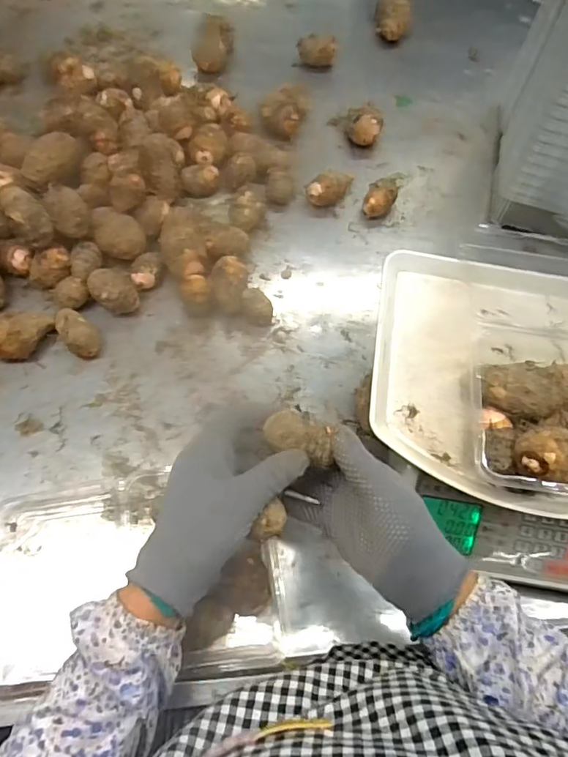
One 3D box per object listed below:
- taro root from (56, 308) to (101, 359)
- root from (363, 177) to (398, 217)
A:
[{"bbox_3d":[-0.229,-0.050,0.570,0.034,0.039,0.059,-36,75,-17],"label":"taro root"},{"bbox_3d":[0.126,-0.235,0.667,0.037,0.034,0.045,19,68,3],"label":"root"}]

